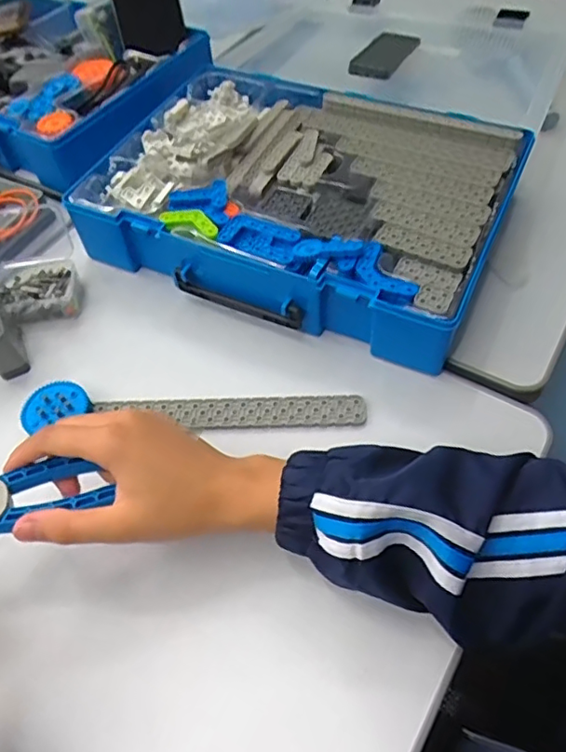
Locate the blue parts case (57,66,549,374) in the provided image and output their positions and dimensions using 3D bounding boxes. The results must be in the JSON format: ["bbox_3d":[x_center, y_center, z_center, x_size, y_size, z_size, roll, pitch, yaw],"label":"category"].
[{"bbox_3d":[0.015,-0.172,0.547,0.368,0.069,0.268,19,58,16],"label":"blue parts case"}]

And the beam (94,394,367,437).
[{"bbox_3d":[-0.037,0.029,0.452,0.200,0.009,0.032,-2,55,2],"label":"beam"}]

